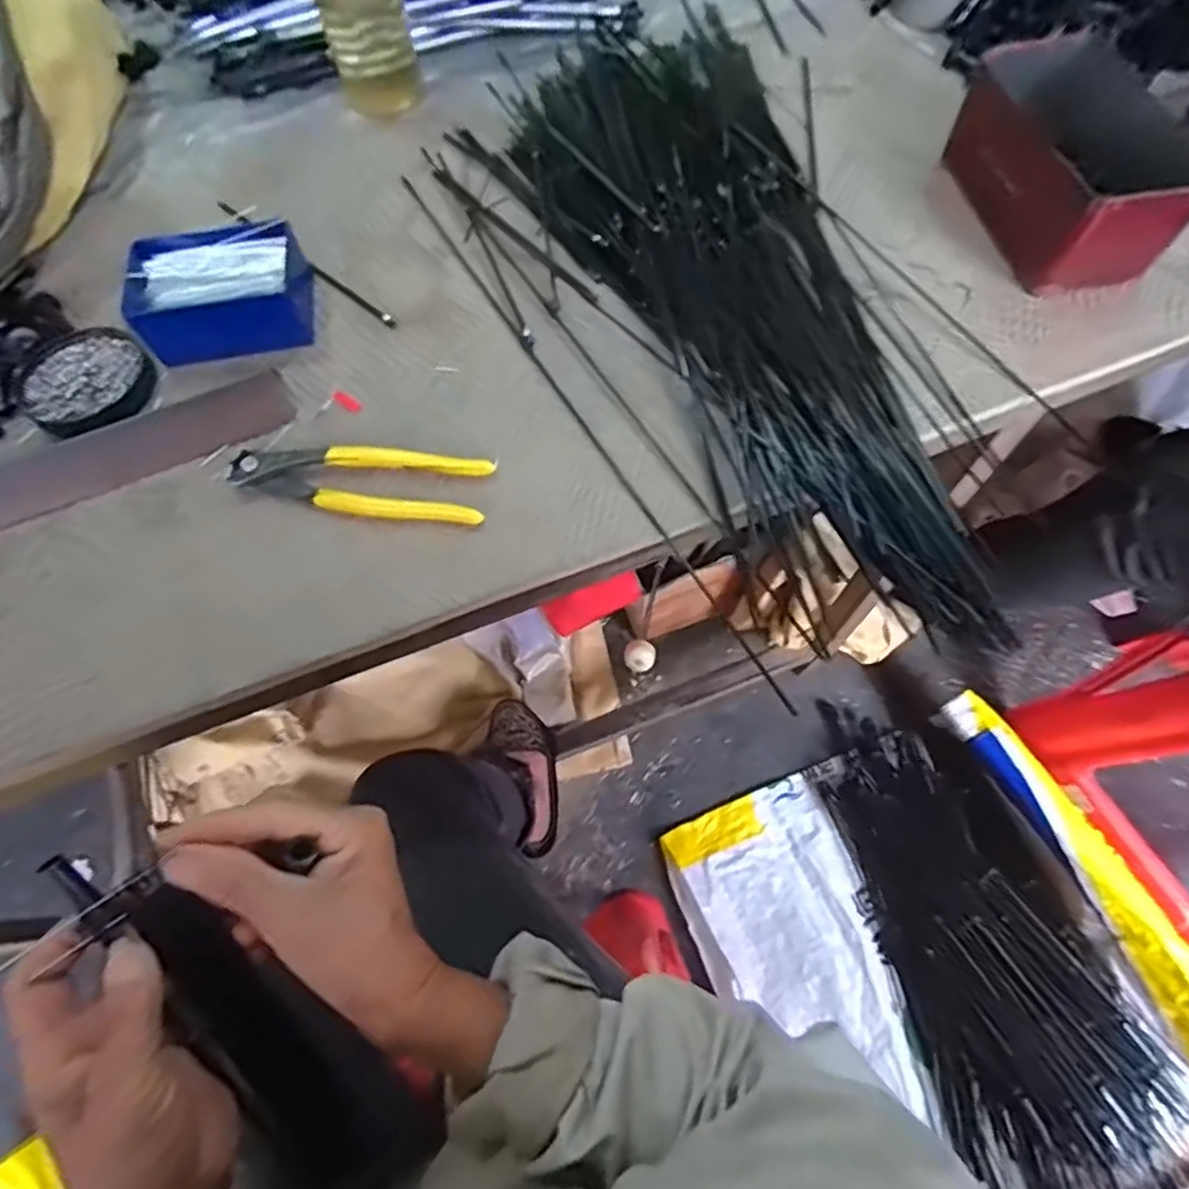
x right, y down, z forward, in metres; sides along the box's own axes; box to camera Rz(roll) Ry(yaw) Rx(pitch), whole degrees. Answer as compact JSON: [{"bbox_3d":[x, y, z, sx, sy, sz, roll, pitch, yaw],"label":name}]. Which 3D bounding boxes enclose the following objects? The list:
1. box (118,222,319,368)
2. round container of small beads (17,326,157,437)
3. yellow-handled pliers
[{"bbox_3d":[-0.259,-0.212,0.463,0.109,0.042,0.085,-5,66,0],"label":"box"},{"bbox_3d":[-0.350,-0.147,0.452,0.094,0.015,0.080,33,71,15],"label":"round container of small beads"},{"bbox_3d":[-0.147,-0.069,0.412,0.159,0.019,0.047,6,67,4],"label":"yellow-handled pliers"}]

